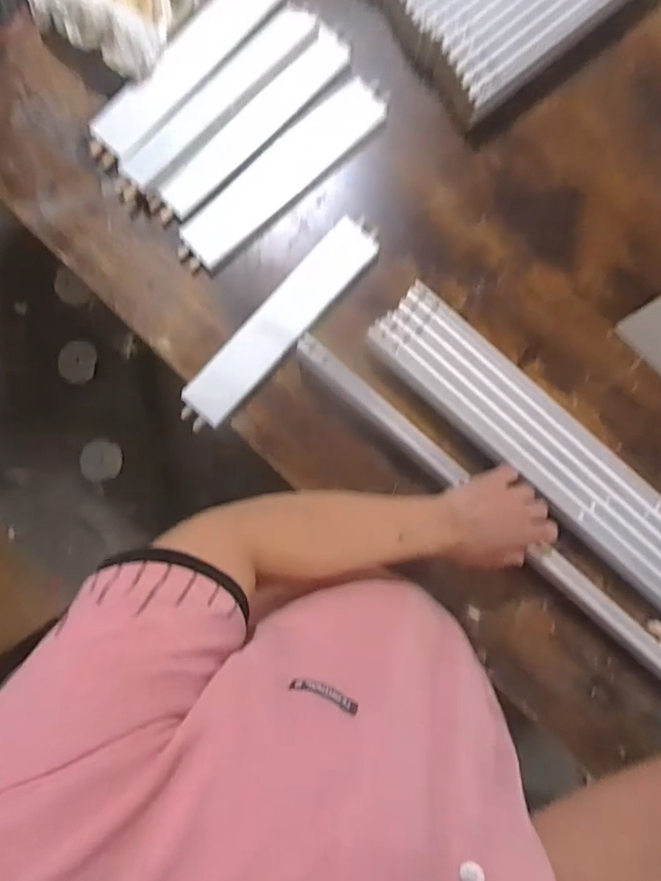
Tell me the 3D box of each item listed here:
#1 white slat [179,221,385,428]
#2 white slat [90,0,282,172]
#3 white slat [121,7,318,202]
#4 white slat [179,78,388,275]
[{"bbox_3d":[-0.060,-0.140,0.616,0.056,0.015,0.307,41,88,2],"label":"white slat"},{"bbox_3d":[-0.175,-0.462,0.634,0.063,0.019,0.316,40,88,2],"label":"white slat"},{"bbox_3d":[-0.140,-0.408,0.627,0.304,0.024,0.056,-44,88,-2],"label":"white slat"},{"bbox_3d":[-0.062,-0.323,0.633,0.307,0.014,0.065,-42,88,-2],"label":"white slat"}]

